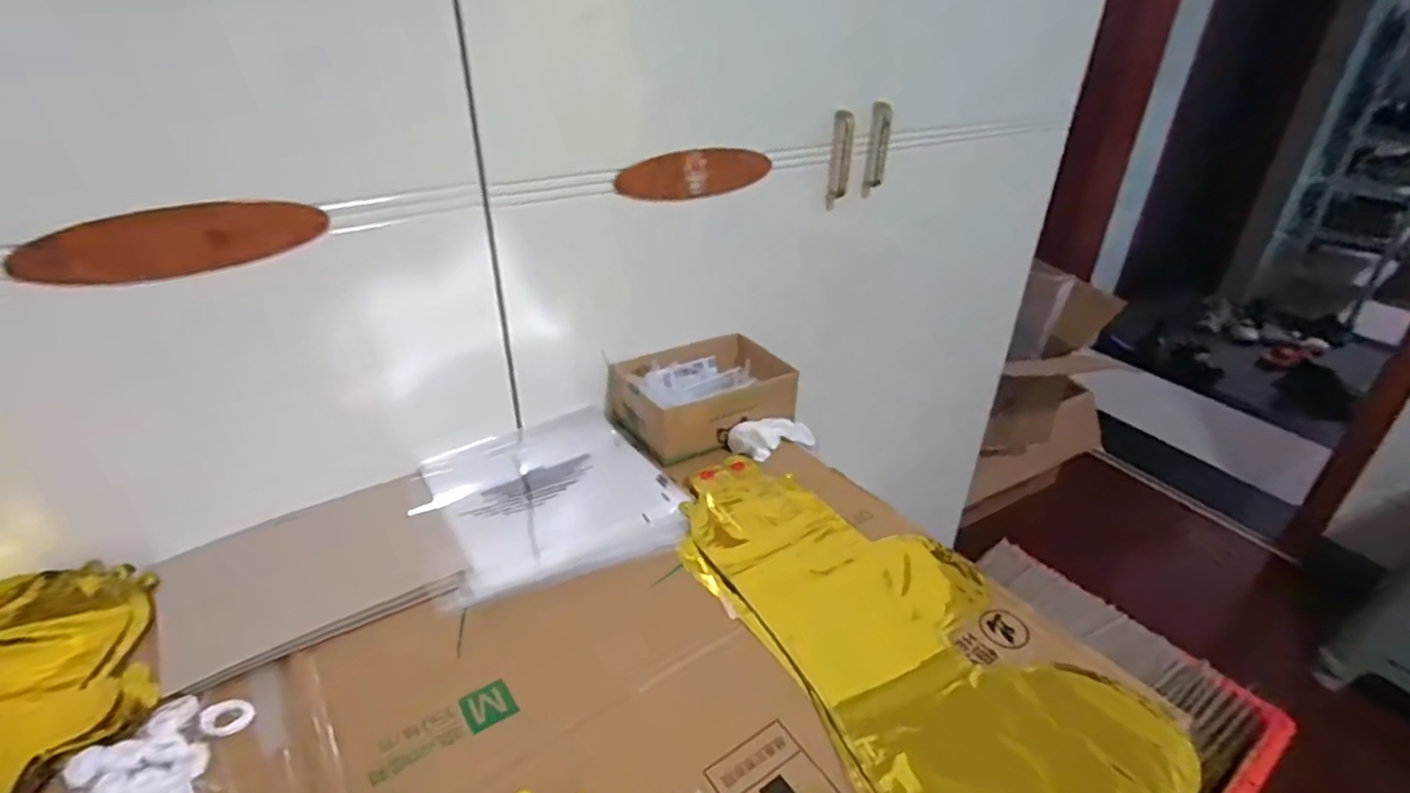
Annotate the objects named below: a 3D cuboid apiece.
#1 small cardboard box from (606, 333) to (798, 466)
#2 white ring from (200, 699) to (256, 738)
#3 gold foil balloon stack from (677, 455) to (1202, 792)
[{"bbox_3d":[0.001,-0.007,0.779,0.193,0.062,0.150,-18,37,-29],"label":"small cardboard box"},{"bbox_3d":[-0.323,0.218,0.457,0.029,0.004,0.029,2,32,-1],"label":"white ring"},{"bbox_3d":[0.139,0.172,0.545,0.211,0.013,0.426,-17,36,-28],"label":"gold foil balloon stack"}]

